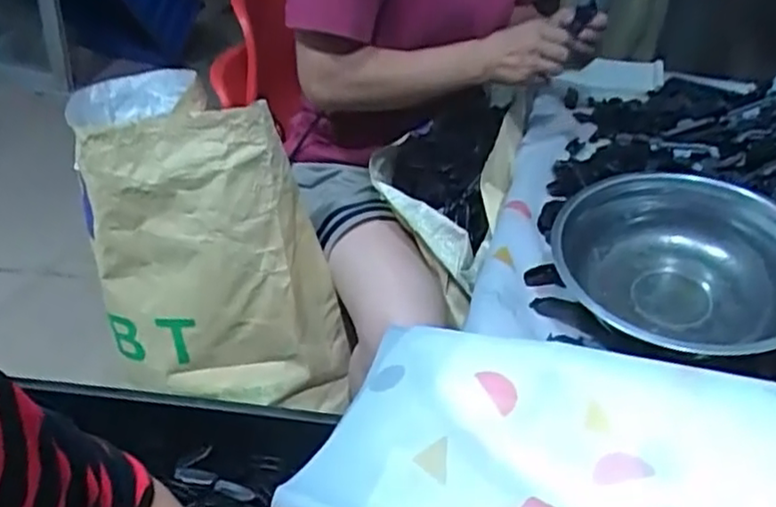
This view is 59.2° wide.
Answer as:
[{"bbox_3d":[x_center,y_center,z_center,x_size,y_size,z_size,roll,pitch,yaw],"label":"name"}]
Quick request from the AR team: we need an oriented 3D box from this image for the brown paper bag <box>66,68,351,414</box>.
[{"bbox_3d":[-0.199,0.008,0.822,0.289,0.392,0.126,6,34,0],"label":"brown paper bag"}]

